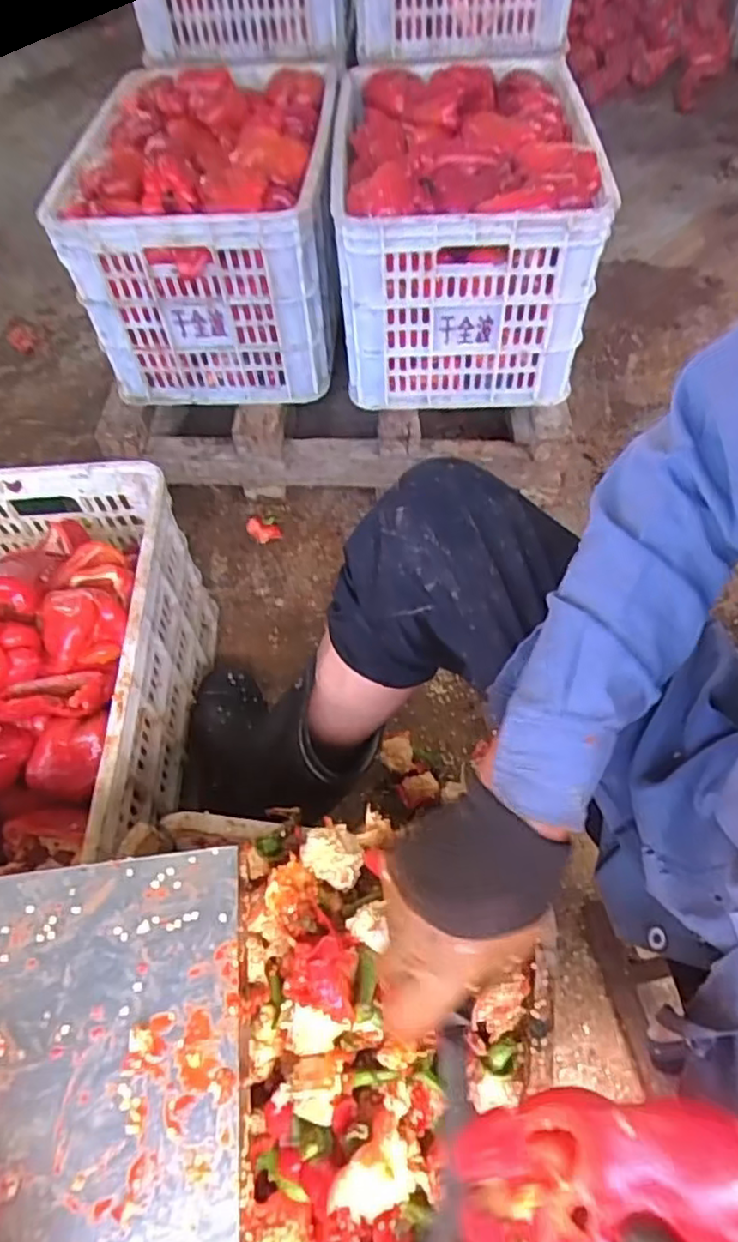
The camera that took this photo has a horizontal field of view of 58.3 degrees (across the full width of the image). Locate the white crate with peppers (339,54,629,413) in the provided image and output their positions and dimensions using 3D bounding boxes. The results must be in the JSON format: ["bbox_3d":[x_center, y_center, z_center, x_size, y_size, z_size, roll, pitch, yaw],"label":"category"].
[{"bbox_3d":[0.140,-0.641,1.065,0.355,0.284,0.542,-1,57,3],"label":"white crate with peppers"}]

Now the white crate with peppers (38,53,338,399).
[{"bbox_3d":[-0.233,-0.666,1.098,0.362,0.297,0.569,2,57,5],"label":"white crate with peppers"}]

